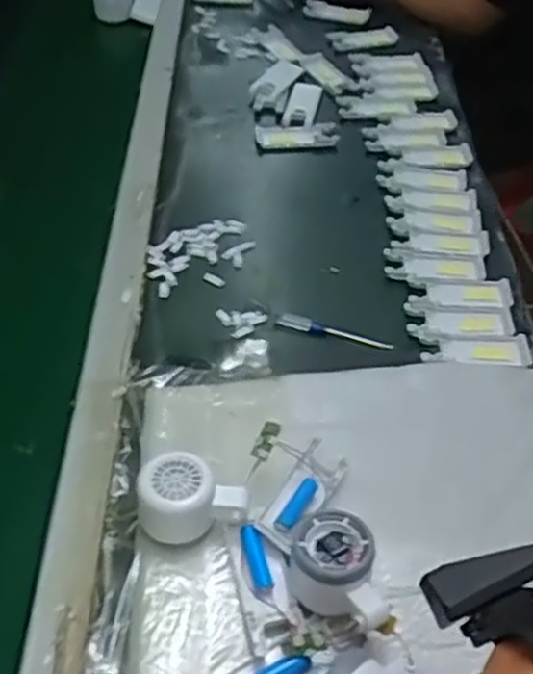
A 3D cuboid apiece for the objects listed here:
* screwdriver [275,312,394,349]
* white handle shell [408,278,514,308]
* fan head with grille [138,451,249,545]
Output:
[{"bbox_3d":[0.067,-0.005,0.760,0.118,0.009,0.014,14,48,9],"label":"screwdriver"},{"bbox_3d":[0.204,-0.049,0.799,0.105,0.014,0.039,2,47,-2],"label":"white handle shell"},{"bbox_3d":[-0.057,0.126,0.582,0.080,0.057,0.055,0,48,-4],"label":"fan head with grille"}]

